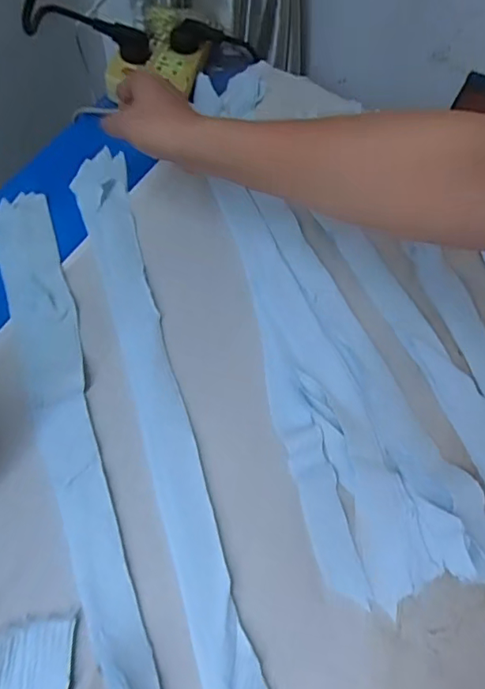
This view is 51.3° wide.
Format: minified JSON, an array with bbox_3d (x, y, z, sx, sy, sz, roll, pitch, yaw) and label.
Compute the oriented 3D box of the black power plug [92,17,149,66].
[{"bbox_3d":[-0.151,-0.382,0.638,0.064,0.046,0.025,17,65,6],"label":"black power plug"}]

